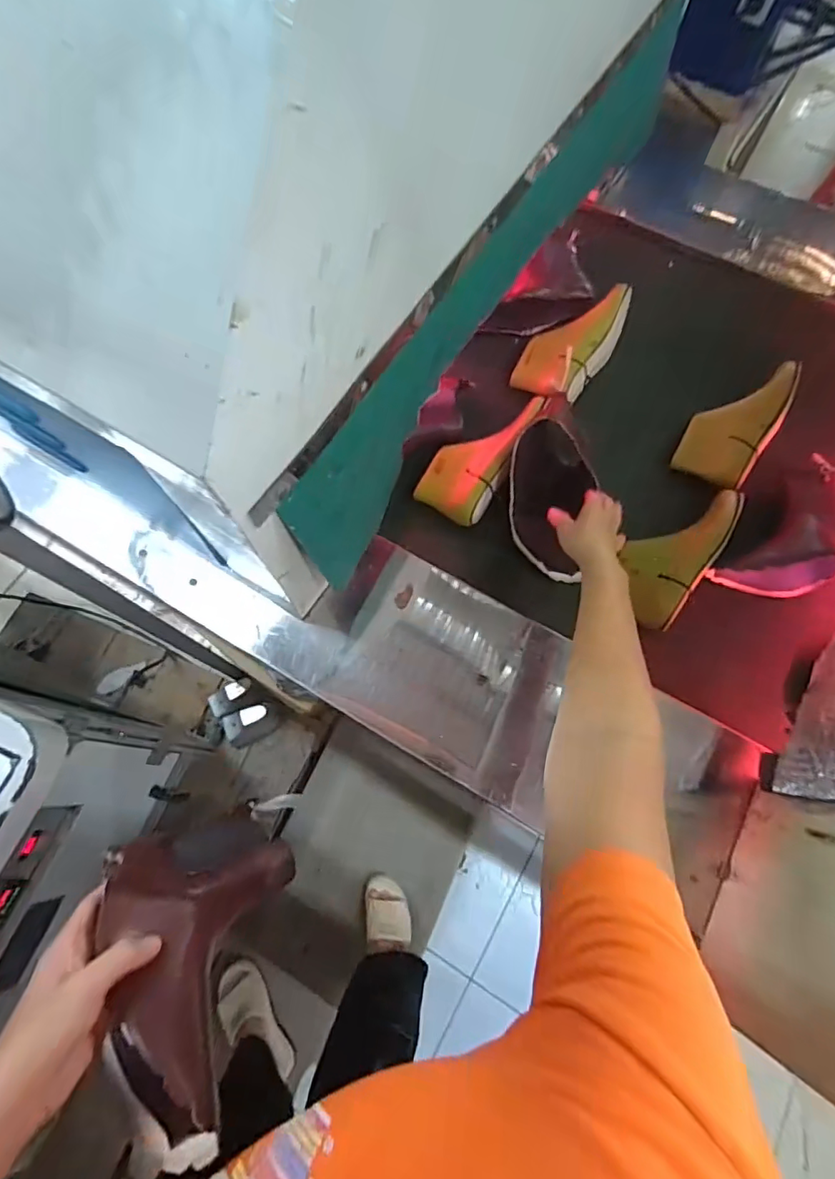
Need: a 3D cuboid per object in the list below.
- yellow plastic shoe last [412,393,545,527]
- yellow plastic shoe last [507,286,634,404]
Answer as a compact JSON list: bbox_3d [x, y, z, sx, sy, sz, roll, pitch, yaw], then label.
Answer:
[{"bbox_3d":[0.088,-0.203,0.792,0.106,0.054,0.210,28,73,9],"label":"yellow plastic shoe last"},{"bbox_3d":[0.240,-0.384,0.856,0.112,0.065,0.244,35,74,11],"label":"yellow plastic shoe last"}]

